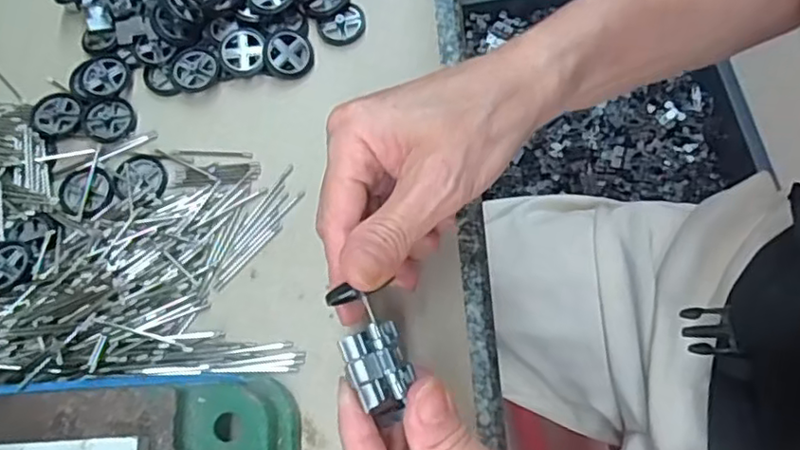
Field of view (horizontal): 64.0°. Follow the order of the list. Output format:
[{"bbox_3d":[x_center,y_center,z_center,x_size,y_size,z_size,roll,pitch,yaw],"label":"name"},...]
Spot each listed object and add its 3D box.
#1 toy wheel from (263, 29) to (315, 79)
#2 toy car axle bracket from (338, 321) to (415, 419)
[{"bbox_3d":[-0.062,-0.095,0.356,0.027,0.006,0.027,0,92,-10],"label":"toy wheel"},{"bbox_3d":[-0.007,0.055,0.242,0.023,0.012,0.032,-22,72,-9],"label":"toy car axle bracket"}]

